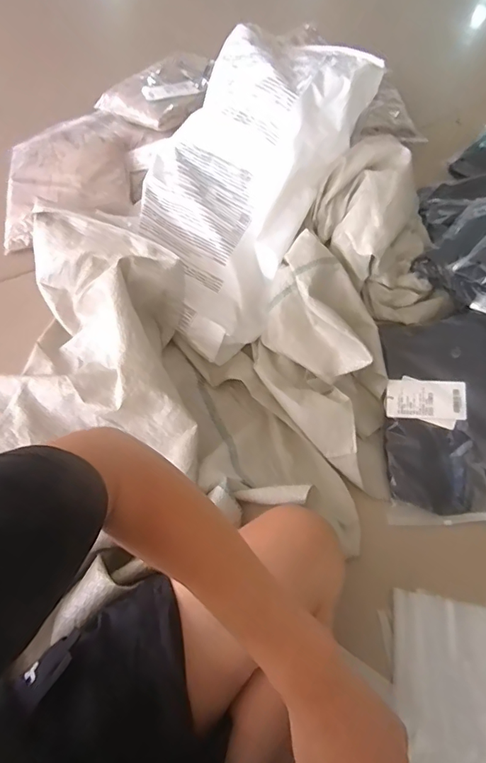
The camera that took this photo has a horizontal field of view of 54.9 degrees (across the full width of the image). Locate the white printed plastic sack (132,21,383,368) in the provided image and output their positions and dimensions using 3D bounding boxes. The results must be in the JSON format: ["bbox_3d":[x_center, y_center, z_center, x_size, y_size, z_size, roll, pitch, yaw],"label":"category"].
[{"bbox_3d":[-0.031,-0.364,0.853,0.335,0.271,0.529,26,62,13],"label":"white printed plastic sack"}]

